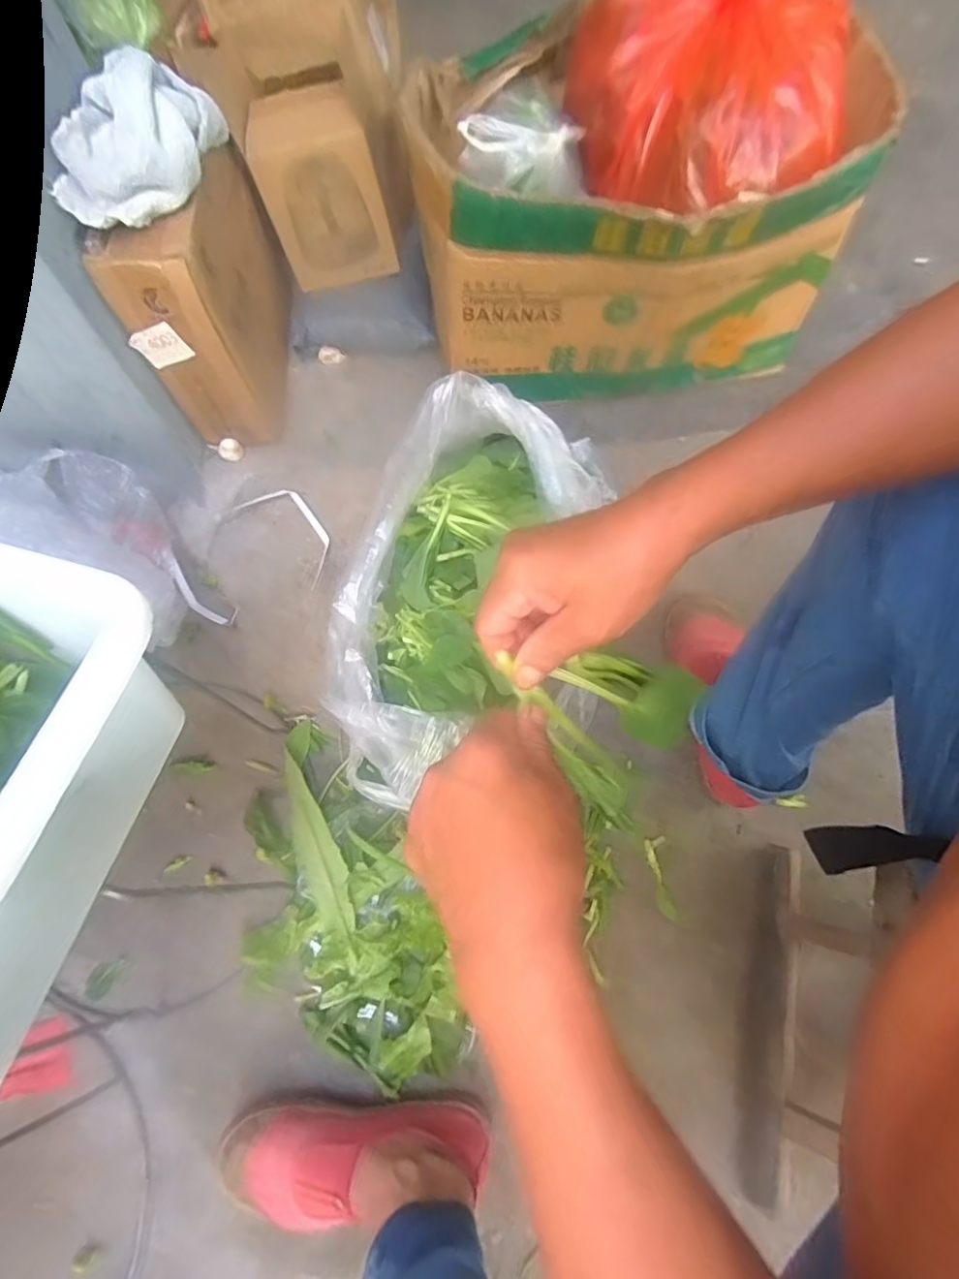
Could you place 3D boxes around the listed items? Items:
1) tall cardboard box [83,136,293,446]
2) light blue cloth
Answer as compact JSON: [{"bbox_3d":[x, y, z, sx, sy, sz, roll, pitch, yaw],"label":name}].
[{"bbox_3d":[-0.310,-0.407,0.684,0.102,0.249,0.242,1,67,3],"label":"tall cardboard box"},{"bbox_3d":[-0.320,-0.474,0.546,0.098,0.077,0.203,7,67,6],"label":"light blue cloth"}]

